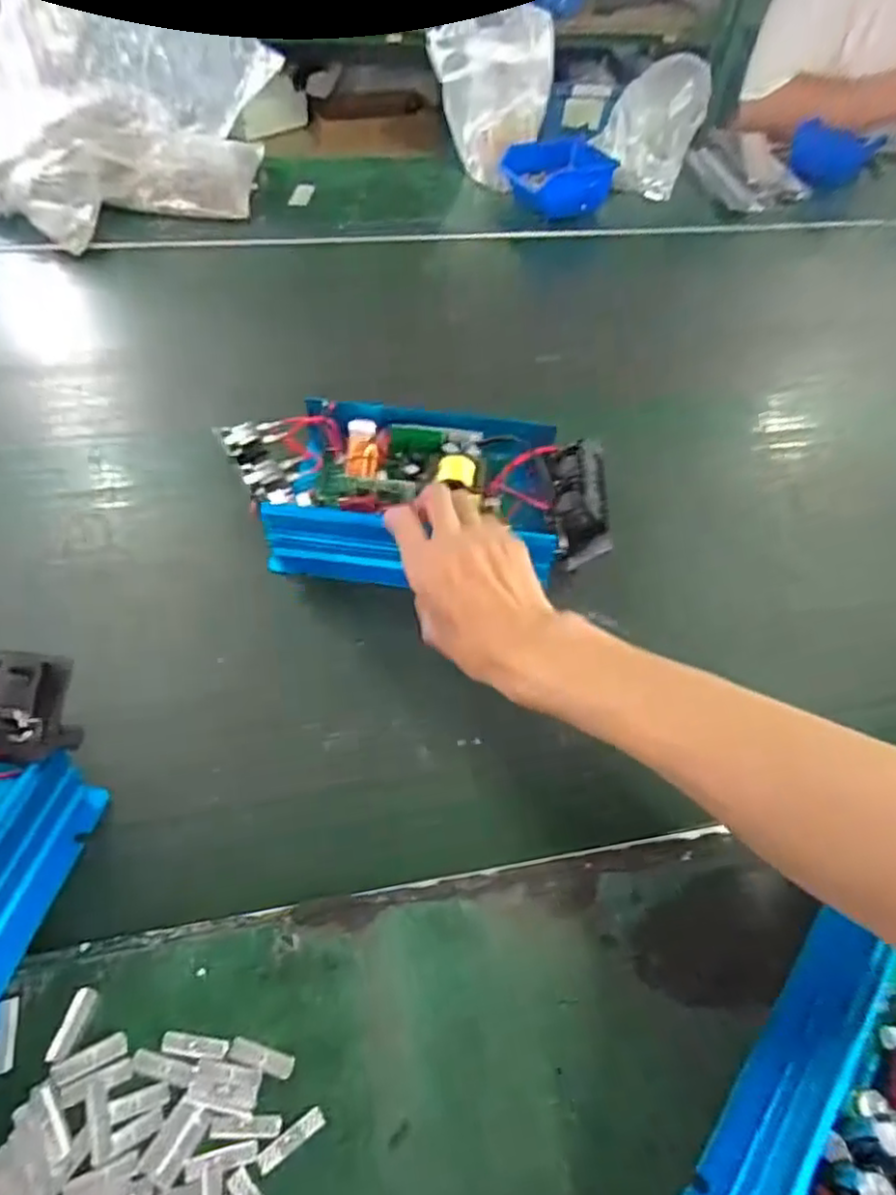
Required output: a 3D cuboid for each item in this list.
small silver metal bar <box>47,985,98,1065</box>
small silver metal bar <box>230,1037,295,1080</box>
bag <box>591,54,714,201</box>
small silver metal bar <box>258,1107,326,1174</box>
[{"bbox_3d":[-0.181,0.205,0.322,0.010,0.004,0.030,13,53,5],"label":"small silver metal bar"},{"bbox_3d":[-0.088,0.218,0.316,0.031,0.004,0.009,16,54,8],"label":"small silver metal bar"},{"bbox_3d":[0.300,-0.694,0.983,0.122,0.121,0.173,23,52,13],"label":"bag"},{"bbox_3d":[-0.070,0.242,0.298,0.031,0.004,0.008,-29,60,-23],"label":"small silver metal bar"}]

